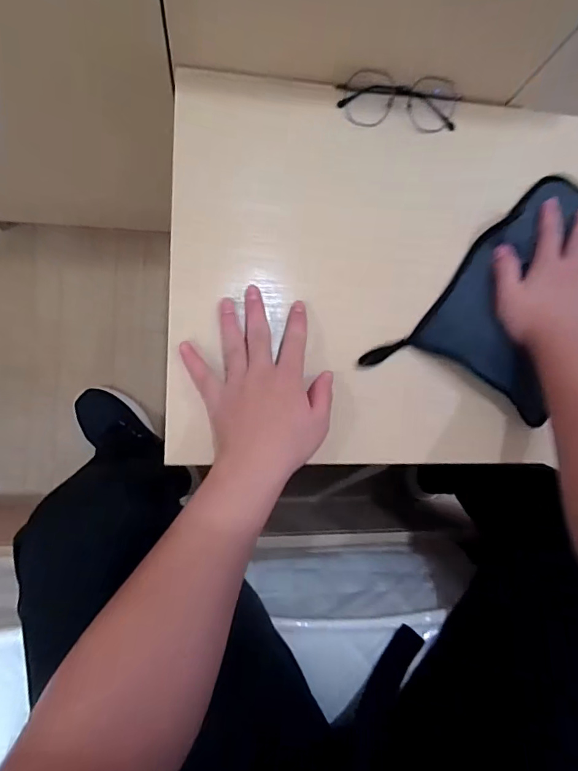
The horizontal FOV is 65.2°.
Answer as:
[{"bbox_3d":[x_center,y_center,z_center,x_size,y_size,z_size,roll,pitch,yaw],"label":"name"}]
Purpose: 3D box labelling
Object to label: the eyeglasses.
[{"bbox_3d":[0.117,-0.301,0.479,0.124,0.029,0.044,3,87,-9],"label":"eyeglasses"}]

